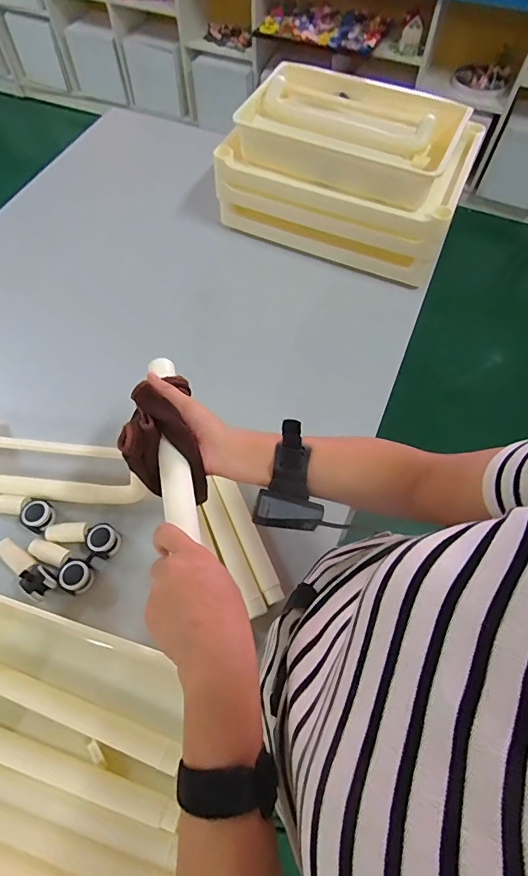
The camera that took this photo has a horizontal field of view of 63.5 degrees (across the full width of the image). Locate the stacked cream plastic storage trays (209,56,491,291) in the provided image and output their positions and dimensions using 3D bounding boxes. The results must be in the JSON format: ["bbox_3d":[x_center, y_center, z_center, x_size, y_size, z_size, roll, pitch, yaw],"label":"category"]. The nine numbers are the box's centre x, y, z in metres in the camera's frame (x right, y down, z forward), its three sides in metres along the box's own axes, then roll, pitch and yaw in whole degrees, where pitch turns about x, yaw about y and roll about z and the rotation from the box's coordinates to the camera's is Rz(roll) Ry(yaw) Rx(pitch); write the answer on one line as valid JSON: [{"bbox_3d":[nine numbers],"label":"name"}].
[{"bbox_3d":[0.176,-0.555,0.884,0.452,0.218,0.313,20,65,10],"label":"stacked cream plastic storage trays"}]

